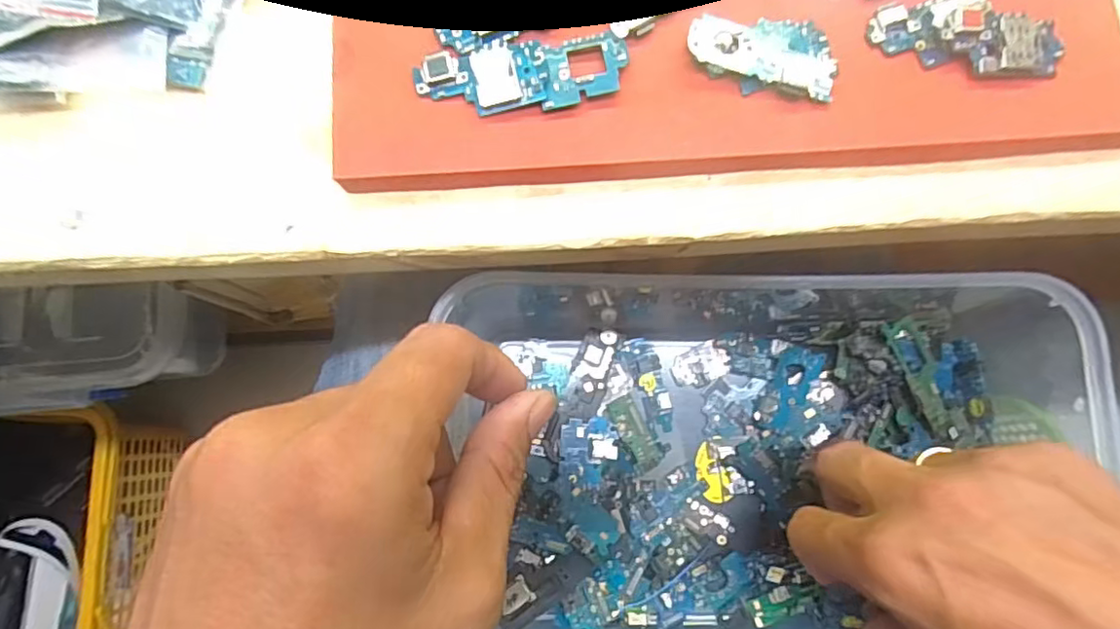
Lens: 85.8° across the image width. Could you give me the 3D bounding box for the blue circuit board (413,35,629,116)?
[{"bbox_3d":[-0.011,-0.071,0.181,0.062,0.006,0.020,-8,79,-1],"label":"blue circuit board"}]

